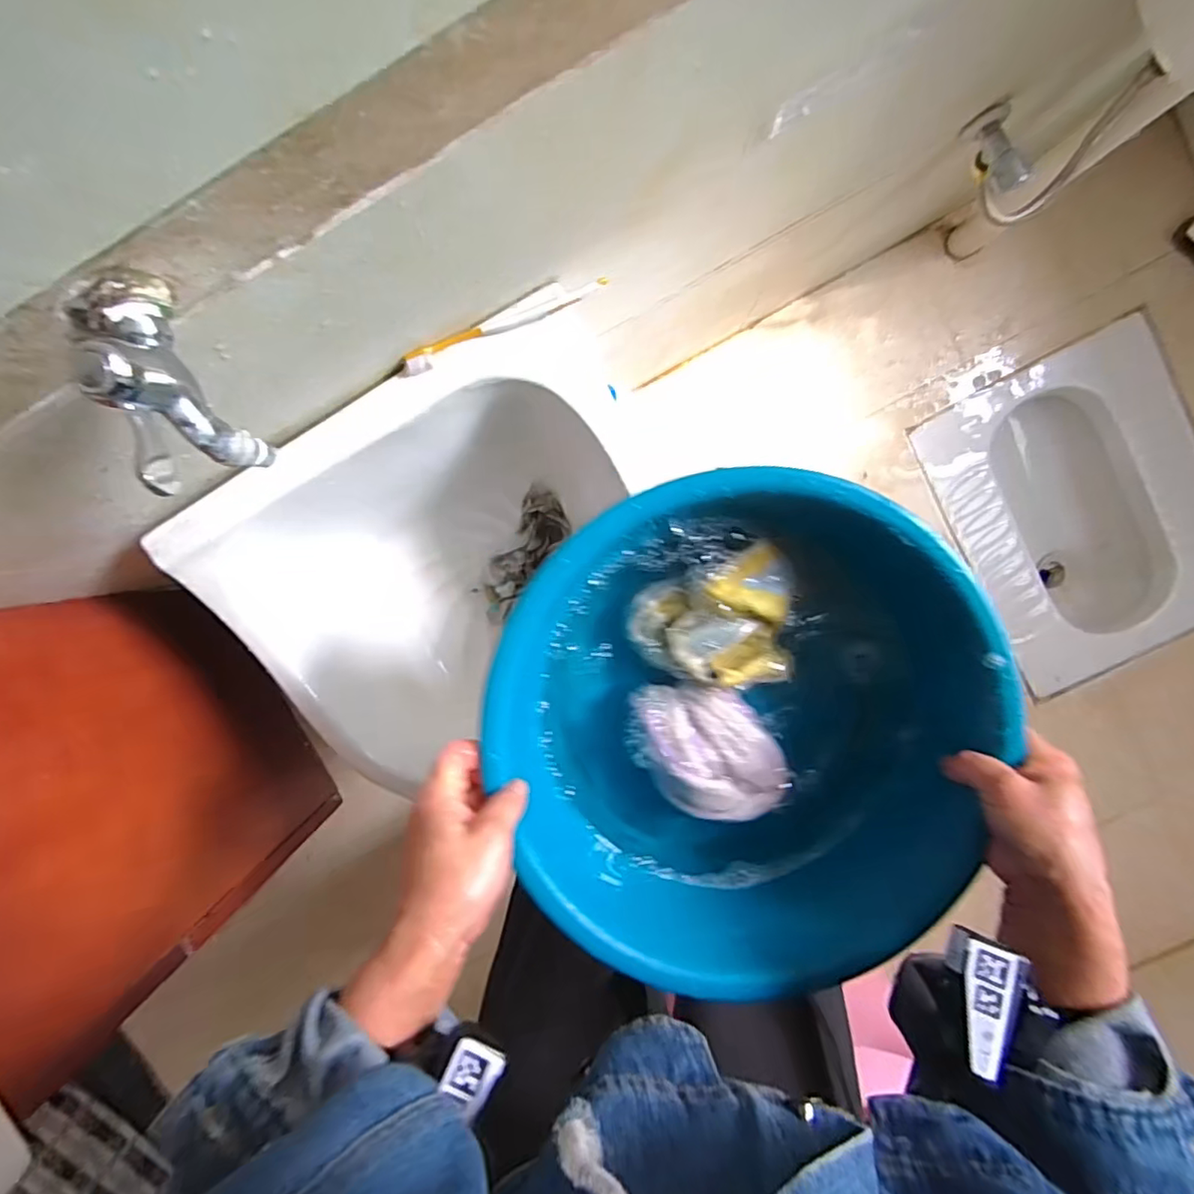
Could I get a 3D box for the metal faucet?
[{"bbox_3d":[-0.203,-0.102,0.287,0.043,0.087,0.093,-34,90,6],"label":"metal faucet"}]

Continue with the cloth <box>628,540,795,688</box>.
[{"bbox_3d":[0.087,0.018,0.444,0.118,0.036,0.100,-5,93,5],"label":"cloth"}]

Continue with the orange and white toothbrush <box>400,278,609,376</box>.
[{"bbox_3d":[-0.078,-0.223,0.477,0.175,0.017,0.022,-22,92,6],"label":"orange and white toothbrush"}]

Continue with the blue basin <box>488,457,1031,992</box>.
[{"bbox_3d":[0.102,0.086,0.426,0.325,0.121,0.327,0,94,5],"label":"blue basin"}]

